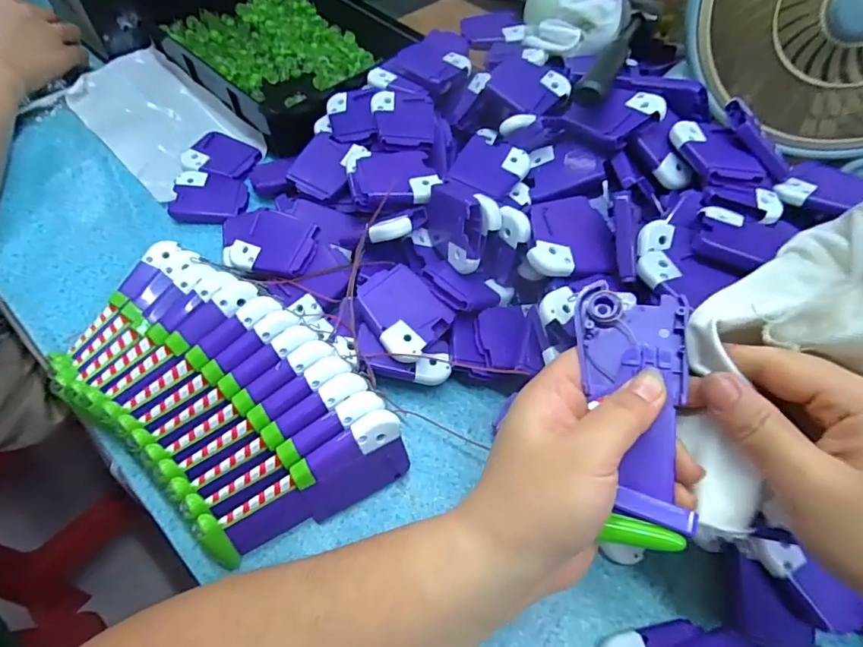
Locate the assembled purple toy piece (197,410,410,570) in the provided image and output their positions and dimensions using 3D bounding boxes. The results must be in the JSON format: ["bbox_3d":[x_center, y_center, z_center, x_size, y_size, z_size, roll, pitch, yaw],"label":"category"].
[{"bbox_3d":[-0.069,0.096,0.278,0.117,0.051,0.016,-29,38,-12],"label":"assembled purple toy piece"}]

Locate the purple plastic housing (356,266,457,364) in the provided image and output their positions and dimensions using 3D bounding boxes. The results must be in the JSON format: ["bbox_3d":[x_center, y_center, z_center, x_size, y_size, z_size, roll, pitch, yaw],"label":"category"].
[{"bbox_3d":[-0.020,-0.007,0.322,0.050,0.018,0.060,-38,67,-25],"label":"purple plastic housing"}]

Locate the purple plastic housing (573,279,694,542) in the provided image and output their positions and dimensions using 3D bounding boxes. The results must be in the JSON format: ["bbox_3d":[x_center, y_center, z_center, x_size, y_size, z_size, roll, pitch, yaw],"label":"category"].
[{"bbox_3d":[0.100,0.034,0.227,0.047,0.020,0.115,2,67,-3],"label":"purple plastic housing"}]

